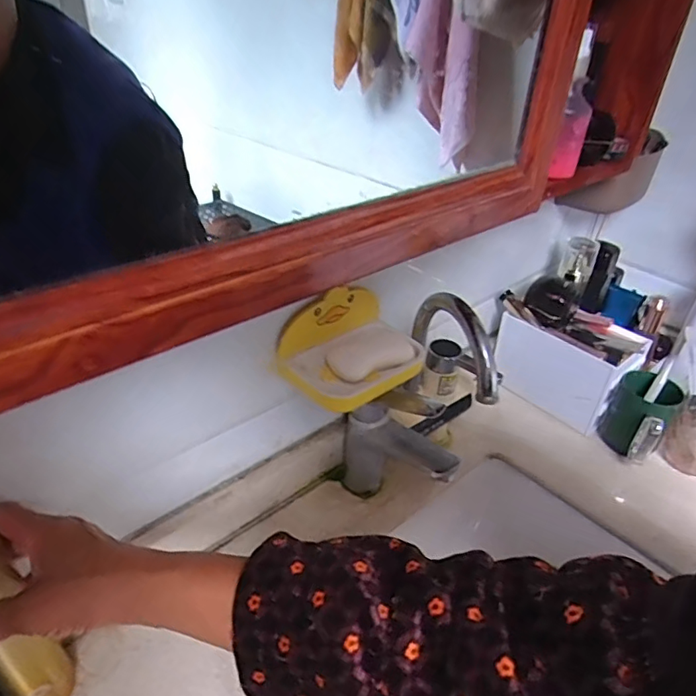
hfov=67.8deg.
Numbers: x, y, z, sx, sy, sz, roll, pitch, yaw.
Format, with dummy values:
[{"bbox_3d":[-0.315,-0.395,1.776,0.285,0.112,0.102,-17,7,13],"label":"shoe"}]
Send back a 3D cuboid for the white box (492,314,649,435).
[{"bbox_3d":[0.319,0.032,0.775,0.191,0.135,0.106,24,40,28],"label":"white box"}]

